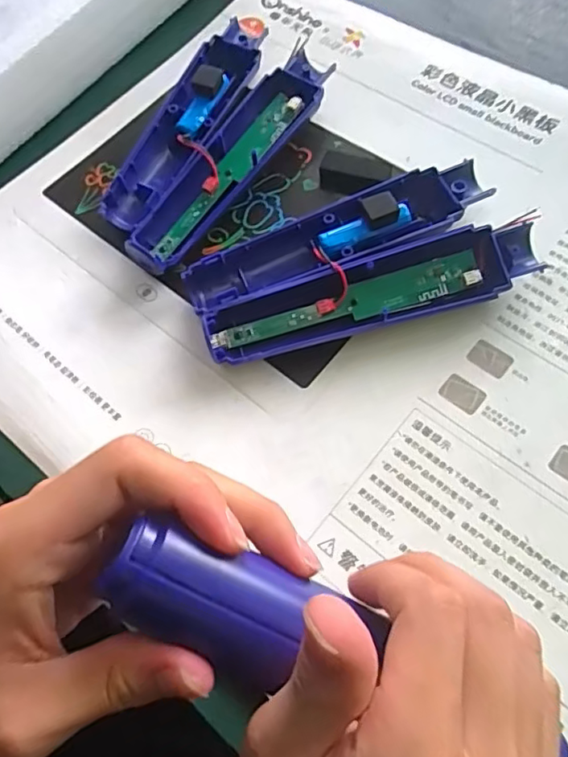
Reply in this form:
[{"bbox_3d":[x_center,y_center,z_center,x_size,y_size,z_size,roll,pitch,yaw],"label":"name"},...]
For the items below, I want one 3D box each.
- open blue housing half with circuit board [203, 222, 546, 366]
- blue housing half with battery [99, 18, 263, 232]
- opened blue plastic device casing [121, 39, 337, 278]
[{"bbox_3d":[0.044,-0.042,0.296,0.169,0.032,0.036,-15,66,-3],"label":"open blue housing half with circuit board"},{"bbox_3d":[-0.059,-0.159,0.356,0.041,0.026,0.161,19,69,12],"label":"blue housing half with battery"},{"bbox_3d":[-0.032,-0.131,0.341,0.037,0.026,0.171,32,72,17],"label":"opened blue plastic device casing"}]

